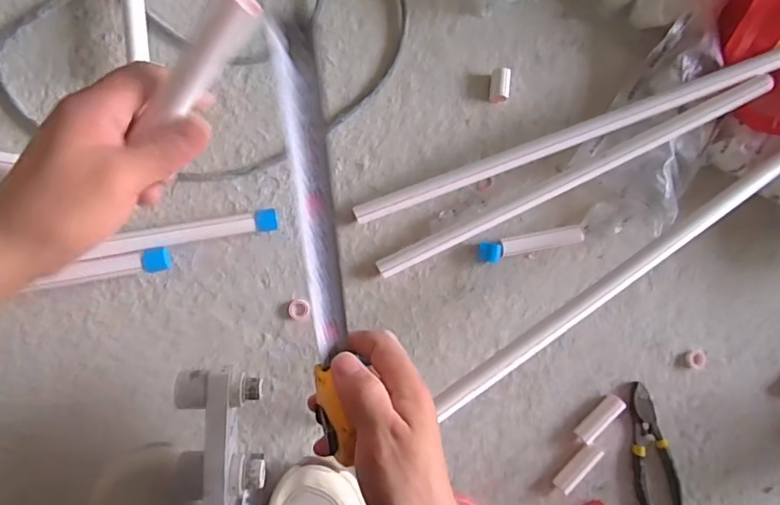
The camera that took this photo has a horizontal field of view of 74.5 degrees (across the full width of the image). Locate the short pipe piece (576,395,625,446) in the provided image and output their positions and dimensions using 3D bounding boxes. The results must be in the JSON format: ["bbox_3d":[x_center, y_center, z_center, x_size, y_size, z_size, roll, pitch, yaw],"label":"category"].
[{"bbox_3d":[0.238,0.187,0.577,0.019,0.018,0.063,44,83,-5],"label":"short pipe piece"}]

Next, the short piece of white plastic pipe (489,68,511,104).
[{"bbox_3d":[0.124,-0.186,0.574,0.019,0.023,0.034,3,88,-8],"label":"short piece of white plastic pipe"}]

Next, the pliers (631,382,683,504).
[{"bbox_3d":[0.300,0.230,0.587,0.053,0.016,0.157,-12,90,-9],"label":"pliers"}]

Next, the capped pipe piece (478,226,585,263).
[{"bbox_3d":[0.157,-0.009,0.570,0.117,0.018,0.022,-10,90,-9],"label":"capped pipe piece"}]

